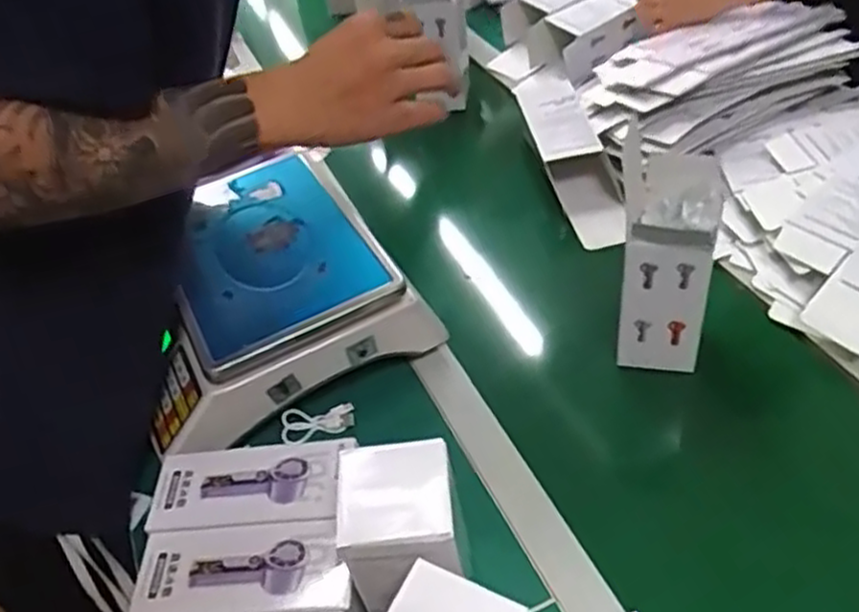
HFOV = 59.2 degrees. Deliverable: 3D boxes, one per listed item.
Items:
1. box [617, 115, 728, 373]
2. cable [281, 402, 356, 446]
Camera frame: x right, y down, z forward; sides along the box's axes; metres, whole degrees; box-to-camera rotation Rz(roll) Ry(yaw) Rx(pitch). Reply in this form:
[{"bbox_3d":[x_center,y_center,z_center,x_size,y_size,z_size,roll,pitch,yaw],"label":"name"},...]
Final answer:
[{"bbox_3d":[0.216,-0.037,0.690,0.074,0.189,0.099,6,45,14],"label":"box"},{"bbox_3d":[-0.107,0.108,0.717,0.069,0.027,0.022,-17,44,-10],"label":"cable"}]

